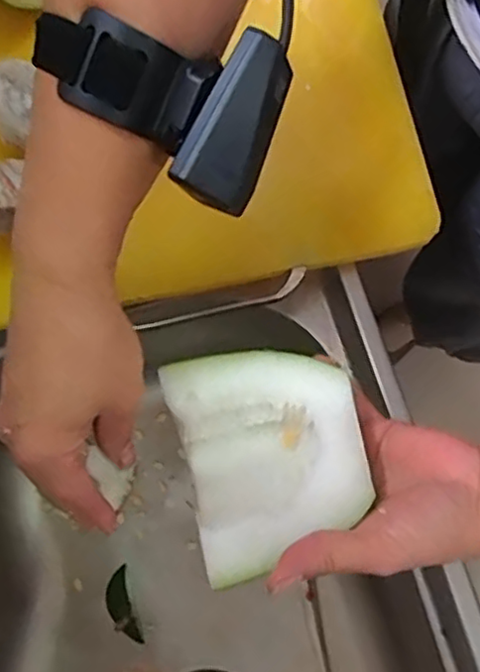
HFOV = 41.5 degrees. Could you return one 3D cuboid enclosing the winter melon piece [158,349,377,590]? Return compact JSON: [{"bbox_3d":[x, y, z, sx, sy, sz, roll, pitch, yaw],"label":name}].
[{"bbox_3d":[0.016,0.058,0.332,0.090,0.049,0.109,-15,76,-3],"label":"winter melon piece"}]

